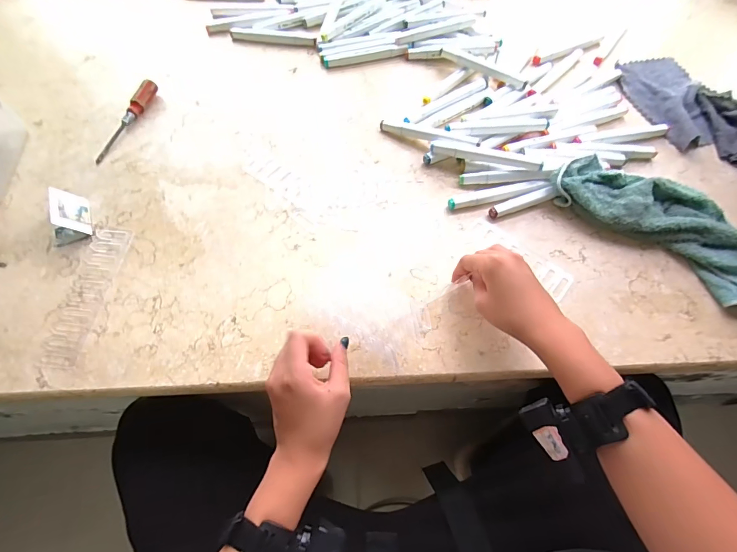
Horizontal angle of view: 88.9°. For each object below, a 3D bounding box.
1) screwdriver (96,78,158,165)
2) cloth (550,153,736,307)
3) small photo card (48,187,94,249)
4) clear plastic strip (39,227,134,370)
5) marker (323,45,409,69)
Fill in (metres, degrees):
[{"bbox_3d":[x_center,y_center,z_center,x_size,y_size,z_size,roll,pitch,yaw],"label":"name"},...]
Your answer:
[{"bbox_3d":[-0.361,-0.233,0.557,0.019,0.026,0.156,20,65,8],"label":"screwdriver"},{"bbox_3d":[0.407,-0.056,0.480,0.347,0.035,0.124,36,69,15],"label":"cloth"},{"bbox_3d":[-0.385,-0.078,0.475,0.047,0.037,0.065,-18,66,-9],"label":"small photo card"},{"bbox_3d":[-0.333,0.019,0.446,0.046,0.004,0.177,5,64,1],"label":"clear plastic strip"},{"bbox_3d":[-0.004,-0.376,0.642,0.145,0.011,0.017,-12,65,-7],"label":"marker"}]

